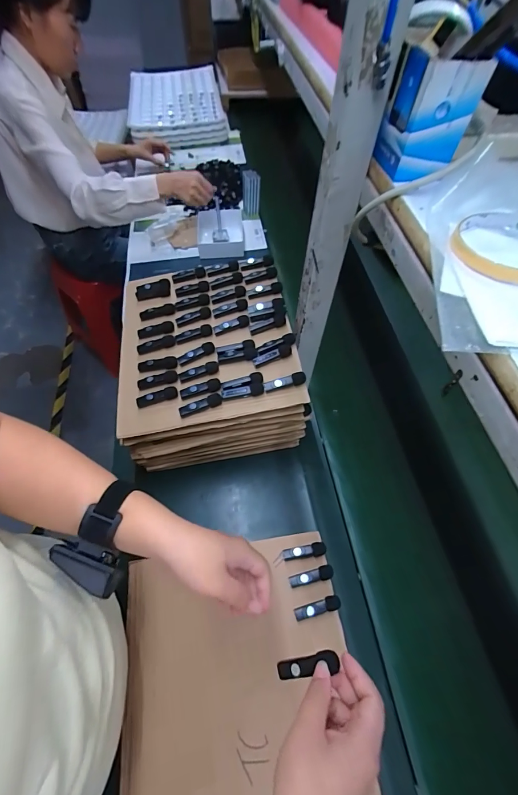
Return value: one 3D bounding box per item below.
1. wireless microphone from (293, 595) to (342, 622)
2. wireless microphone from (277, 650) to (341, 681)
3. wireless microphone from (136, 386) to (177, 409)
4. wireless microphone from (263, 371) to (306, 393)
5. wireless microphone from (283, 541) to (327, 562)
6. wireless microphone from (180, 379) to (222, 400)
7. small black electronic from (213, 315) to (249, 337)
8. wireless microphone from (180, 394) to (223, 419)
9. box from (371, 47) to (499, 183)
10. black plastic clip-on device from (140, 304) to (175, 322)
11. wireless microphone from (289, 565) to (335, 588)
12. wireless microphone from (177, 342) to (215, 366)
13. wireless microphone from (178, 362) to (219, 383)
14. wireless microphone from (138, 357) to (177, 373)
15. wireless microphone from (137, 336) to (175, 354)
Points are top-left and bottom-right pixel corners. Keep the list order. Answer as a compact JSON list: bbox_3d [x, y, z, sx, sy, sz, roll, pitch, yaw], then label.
[{"bbox_3d":[0.083,0.300,0.490,0.067,0.023,0.018,-11,59,-9],"label":"wireless microphone"},{"bbox_3d":[0.045,0.261,0.332,0.064,0.015,0.018,-28,58,19],"label":"wireless microphone"},{"bbox_3d":[-0.161,0.000,0.541,0.064,0.022,0.016,-13,60,-10],"label":"wireless microphone"},{"bbox_3d":[0.040,-0.024,0.532,0.066,0.018,0.016,-10,59,-9],"label":"wireless microphone"},{"bbox_3d":[0.071,0.240,0.533,0.066,0.015,0.018,-8,59,-7],"label":"wireless microphone"},{"bbox_3d":[-0.091,-0.012,0.539,0.063,0.015,0.019,-13,60,-10],"label":"wireless microphone"},{"bbox_3d":[-0.048,-0.125,0.600,0.062,0.017,0.020,-11,59,-9],"label":"small black electronic"},{"bbox_3d":[-0.089,0.013,0.527,0.066,0.020,0.016,-18,61,-13],"label":"wireless microphone"},{"bbox_3d":[0.153,-0.260,0.317,0.062,0.084,0.065,-9,59,-8],"label":"box"},{"bbox_3d":[-0.186,-0.156,0.632,0.066,0.018,0.023,-7,59,-6],"label":"black plastic clip-on device"},{"bbox_3d":[0.079,0.267,0.513,0.065,0.015,0.018,-9,59,-8],"label":"wireless microphone"},{"bbox_3d":[-0.106,-0.073,0.576,0.063,0.019,0.019,-16,60,-12],"label":"wireless microphone"},{"bbox_3d":[-0.097,-0.041,0.555,0.065,0.012,0.018,-18,61,-13],"label":"wireless microphone"},{"bbox_3d":[-0.168,-0.055,0.572,0.065,0.013,0.023,-5,58,-5],"label":"wireless microphone"},{"bbox_3d":[-0.177,-0.091,0.595,0.065,0.013,0.021,-13,60,-10],"label":"wireless microphone"}]

